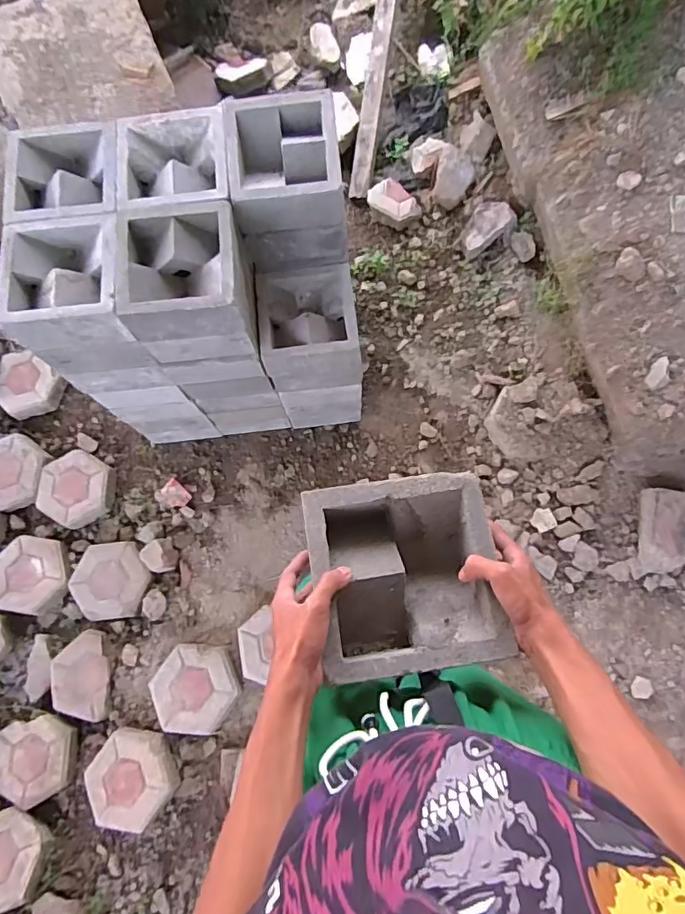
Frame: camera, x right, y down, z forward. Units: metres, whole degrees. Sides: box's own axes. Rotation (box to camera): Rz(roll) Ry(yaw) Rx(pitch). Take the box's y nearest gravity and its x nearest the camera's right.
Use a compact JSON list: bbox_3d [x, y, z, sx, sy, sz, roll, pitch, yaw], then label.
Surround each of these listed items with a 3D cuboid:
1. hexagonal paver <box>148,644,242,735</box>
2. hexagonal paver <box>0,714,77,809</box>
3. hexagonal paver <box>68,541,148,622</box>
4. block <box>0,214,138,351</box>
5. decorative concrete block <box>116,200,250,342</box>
[{"bbox_3d":[-0.372,0.574,1.301,0.214,0.051,0.203,0,75,4],"label":"hexagonal paver"},{"bbox_3d":[-0.768,0.751,1.298,0.203,0.041,0.197,-5,74,3],"label":"hexagonal paver"},{"bbox_3d":[-0.626,0.334,1.423,0.209,0.051,0.199,-6,74,3],"label":"hexagonal paver"},{"bbox_3d":[-0.485,-0.316,0.945,0.199,0.113,0.208,-4,75,3],"label":"block"},{"bbox_3d":[-0.281,-0.328,0.946,0.208,0.125,0.193,-4,75,3],"label":"decorative concrete block"}]

